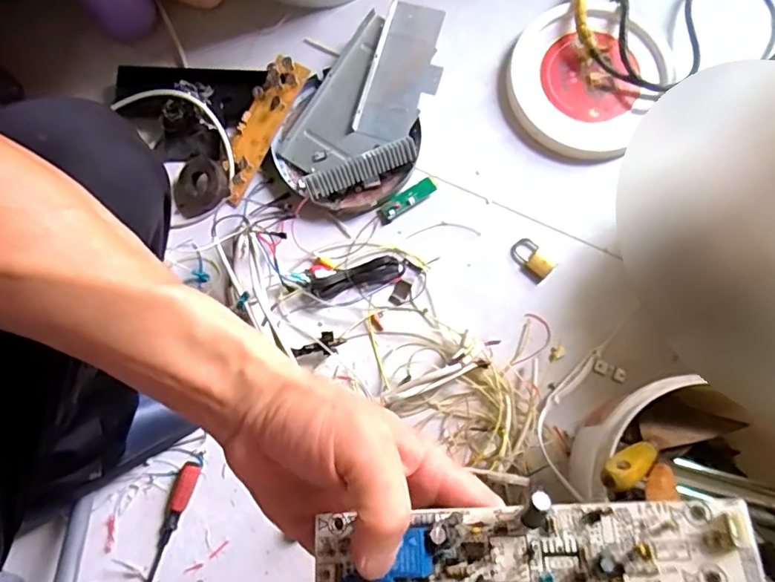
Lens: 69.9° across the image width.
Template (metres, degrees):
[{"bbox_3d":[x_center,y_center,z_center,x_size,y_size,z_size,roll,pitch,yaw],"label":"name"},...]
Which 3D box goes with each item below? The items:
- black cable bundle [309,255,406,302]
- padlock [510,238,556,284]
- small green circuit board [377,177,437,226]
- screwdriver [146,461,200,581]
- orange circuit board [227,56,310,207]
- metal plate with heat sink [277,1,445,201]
[{"bbox_3d":[-0.039,-0.016,0.722,0.121,0.016,0.035,-21,79,-3],"label":"black cable bundle"},{"bbox_3d":[0.192,-0.042,0.736,0.033,0.014,0.060,-37,80,-6],"label":"padlock"},{"bbox_3d":[0.028,-0.122,0.750,0.091,0.010,0.026,-33,80,-5],"label":"small green circuit board"},{"bbox_3d":[-0.268,0.291,0.668,0.025,0.019,0.166,19,80,5],"label":"screwdriver"},{"bbox_3d":[-0.177,-0.219,0.747,0.054,0.019,0.198,30,95,2],"label":"orange circuit board"},{"bbox_3d":[-0.018,-0.252,0.756,0.163,0.042,0.296,34,81,7],"label":"metal plate with heat sink"}]

